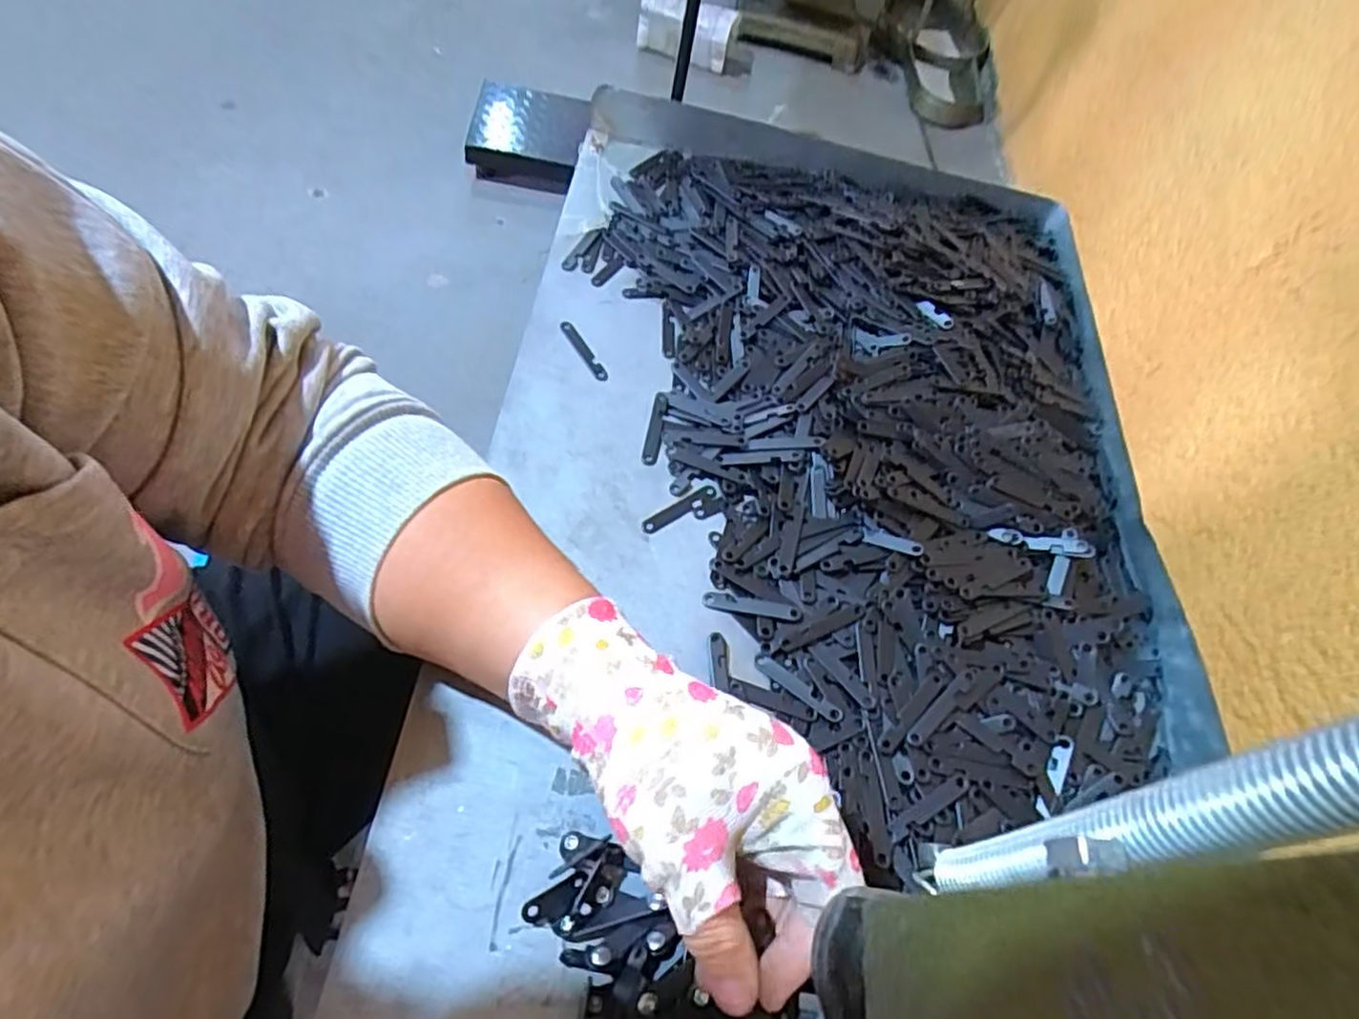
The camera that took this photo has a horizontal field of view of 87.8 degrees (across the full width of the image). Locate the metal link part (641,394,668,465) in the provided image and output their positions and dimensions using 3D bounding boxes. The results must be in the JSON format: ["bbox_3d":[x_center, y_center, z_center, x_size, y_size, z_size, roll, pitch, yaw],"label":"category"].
[{"bbox_3d":[-0.015,-0.050,0.433,0.009,0.004,0.057,9,56,1],"label":"metal link part"}]

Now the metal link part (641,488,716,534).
[{"bbox_3d":[0.000,0.000,0.407,0.050,0.004,0.009,-30,64,-22],"label":"metal link part"}]

